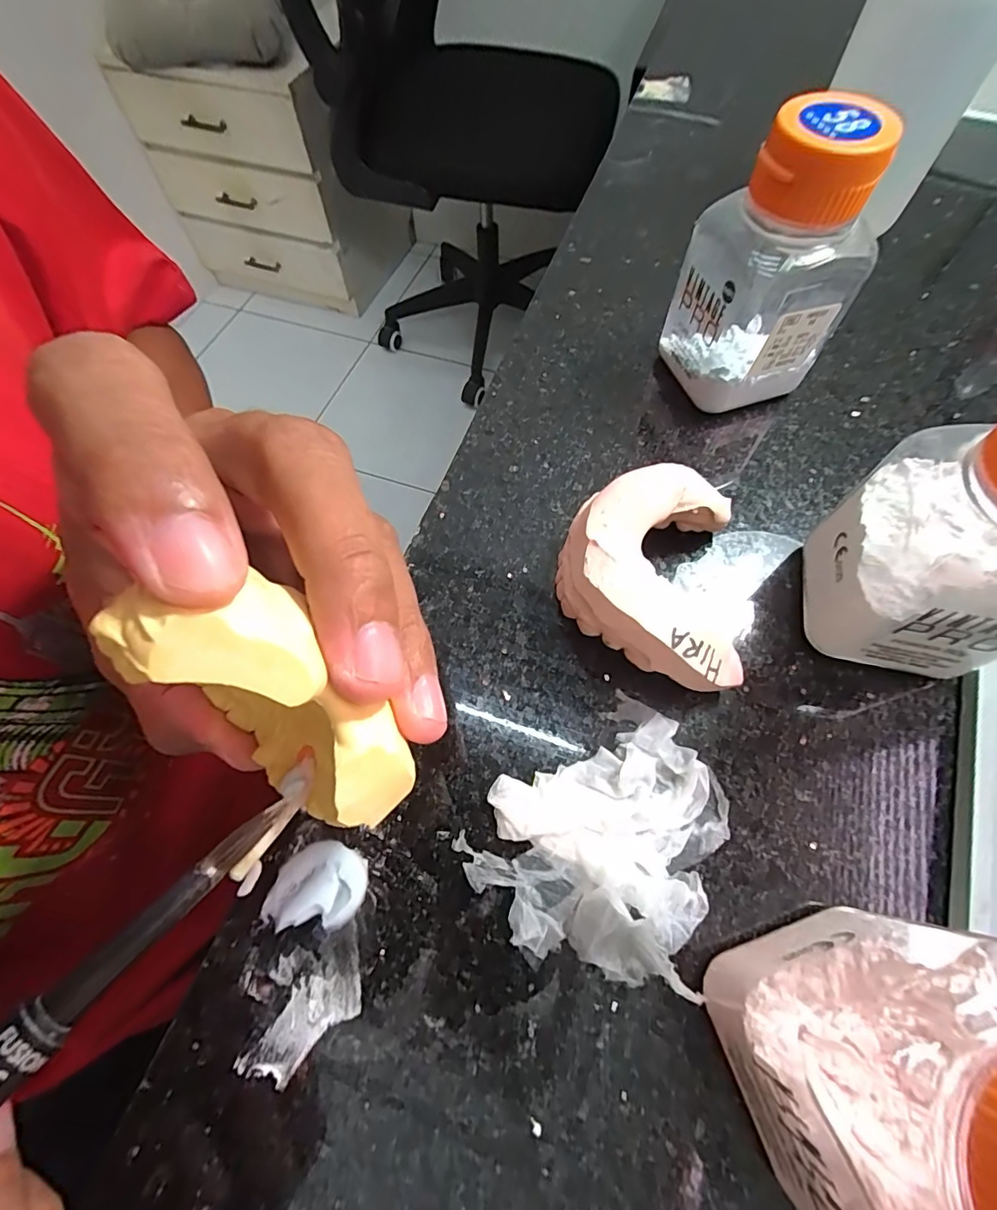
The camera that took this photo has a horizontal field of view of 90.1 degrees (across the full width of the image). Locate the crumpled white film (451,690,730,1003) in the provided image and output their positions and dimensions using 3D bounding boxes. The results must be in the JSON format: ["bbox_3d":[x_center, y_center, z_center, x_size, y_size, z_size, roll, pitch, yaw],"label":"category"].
[{"bbox_3d":[0.026,0.054,0.116,0.051,0.010,0.059,40,72,17],"label":"crumpled white film"}]

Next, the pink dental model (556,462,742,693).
[{"bbox_3d":[0.040,-0.008,0.136,0.045,0.025,0.058,6,66,3],"label":"pink dental model"}]

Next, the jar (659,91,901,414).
[{"bbox_3d":[0.081,-0.099,0.150,0.036,0.073,0.037,-20,66,-8],"label":"jar"}]

